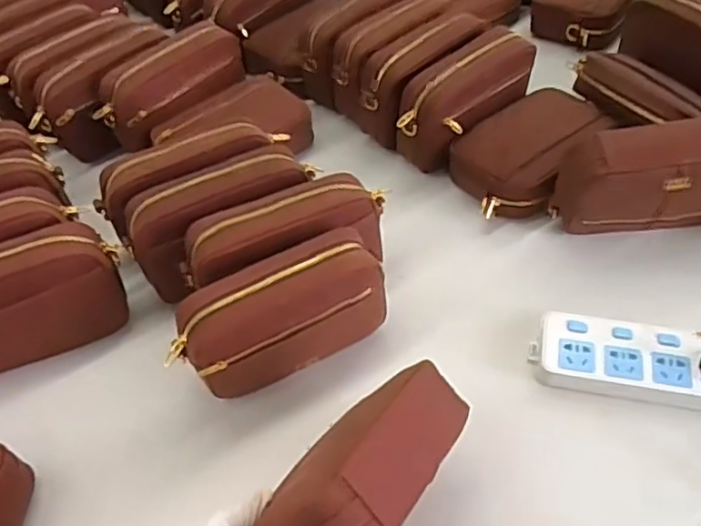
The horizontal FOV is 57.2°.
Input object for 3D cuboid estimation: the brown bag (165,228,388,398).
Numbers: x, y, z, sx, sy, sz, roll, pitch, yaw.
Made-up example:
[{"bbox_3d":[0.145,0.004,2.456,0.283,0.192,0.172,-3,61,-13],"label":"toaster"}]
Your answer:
[{"bbox_3d":[-0.066,0.051,0.602,0.200,0.111,0.073,-28,54,-17],"label":"brown bag"}]

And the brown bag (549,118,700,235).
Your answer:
[{"bbox_3d":[0.318,-0.090,0.669,0.188,0.117,0.066,-1,50,4],"label":"brown bag"}]

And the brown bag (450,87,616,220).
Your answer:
[{"bbox_3d":[0.217,-0.135,0.773,0.198,0.064,0.125,-34,56,-22],"label":"brown bag"}]

